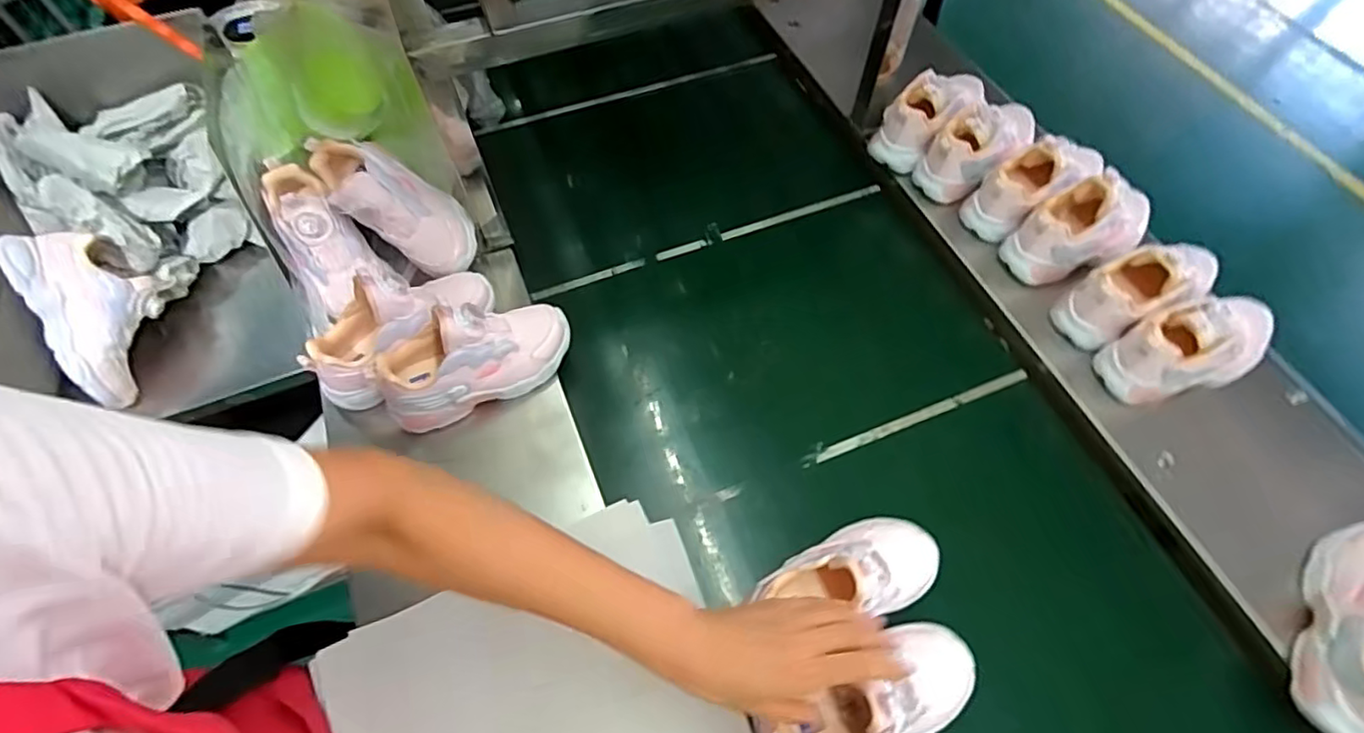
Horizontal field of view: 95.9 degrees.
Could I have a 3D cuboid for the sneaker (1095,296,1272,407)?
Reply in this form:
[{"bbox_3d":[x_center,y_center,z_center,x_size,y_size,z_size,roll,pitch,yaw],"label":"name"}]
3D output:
[{"bbox_3d":[0.536,-0.020,0.636,0.198,0.093,0.076,-16,63,-8],"label":"sneaker"}]

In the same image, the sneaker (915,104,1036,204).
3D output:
[{"bbox_3d":[0.381,-0.285,0.777,0.169,0.078,0.083,-41,69,-19],"label":"sneaker"}]

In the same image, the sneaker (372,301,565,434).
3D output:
[{"bbox_3d":[-0.209,-0.015,0.616,0.192,0.101,0.076,-22,64,-11],"label":"sneaker"}]

